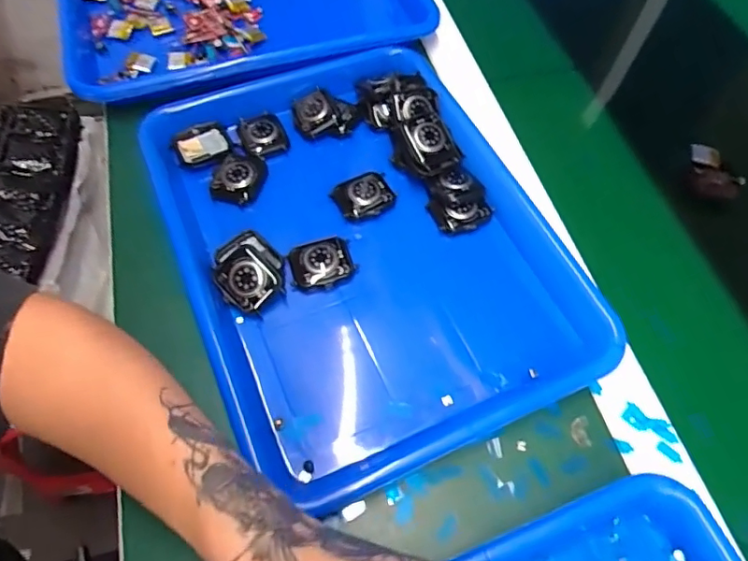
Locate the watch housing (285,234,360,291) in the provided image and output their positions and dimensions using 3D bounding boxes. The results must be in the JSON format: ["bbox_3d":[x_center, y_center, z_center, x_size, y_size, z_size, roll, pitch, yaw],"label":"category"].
[{"bbox_3d":[-0.037,-0.012,0.376,0.046,0.014,0.035,-12,61,-8],"label":"watch housing"}]

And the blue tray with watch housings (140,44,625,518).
[{"bbox_3d":[-0.010,-0.036,0.383,0.256,0.034,0.330,-21,63,-13],"label":"blue tray with watch housings"}]

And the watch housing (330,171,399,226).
[{"bbox_3d":[-0.008,-0.067,0.413,0.047,0.012,0.038,-31,65,-18],"label":"watch housing"}]

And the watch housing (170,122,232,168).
[{"bbox_3d":[-0.144,-0.112,0.434,0.046,0.013,0.038,-19,62,-12],"label":"watch housing"}]

